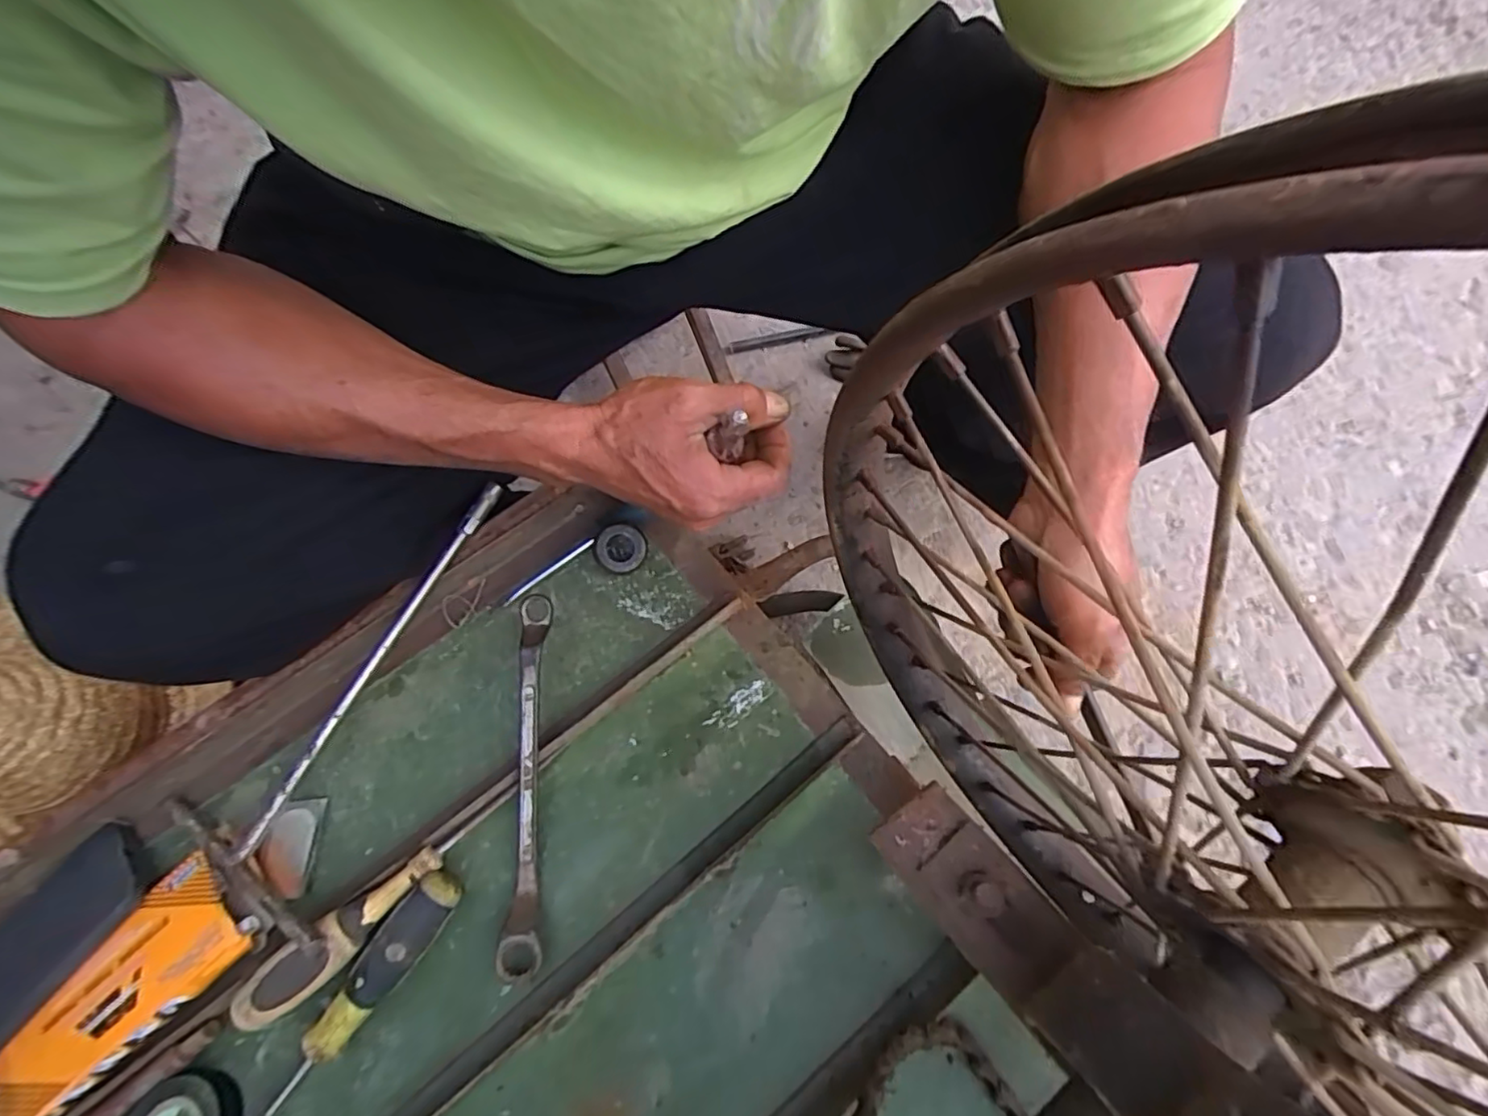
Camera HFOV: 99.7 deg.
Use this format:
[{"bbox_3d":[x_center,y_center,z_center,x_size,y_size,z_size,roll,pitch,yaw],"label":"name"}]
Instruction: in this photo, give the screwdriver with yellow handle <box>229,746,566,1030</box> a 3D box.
[{"bbox_3d":[-0.196,0.191,0.374,0.202,0.034,0.027,-38,75,-13],"label":"screwdriver with yellow handle"}]

